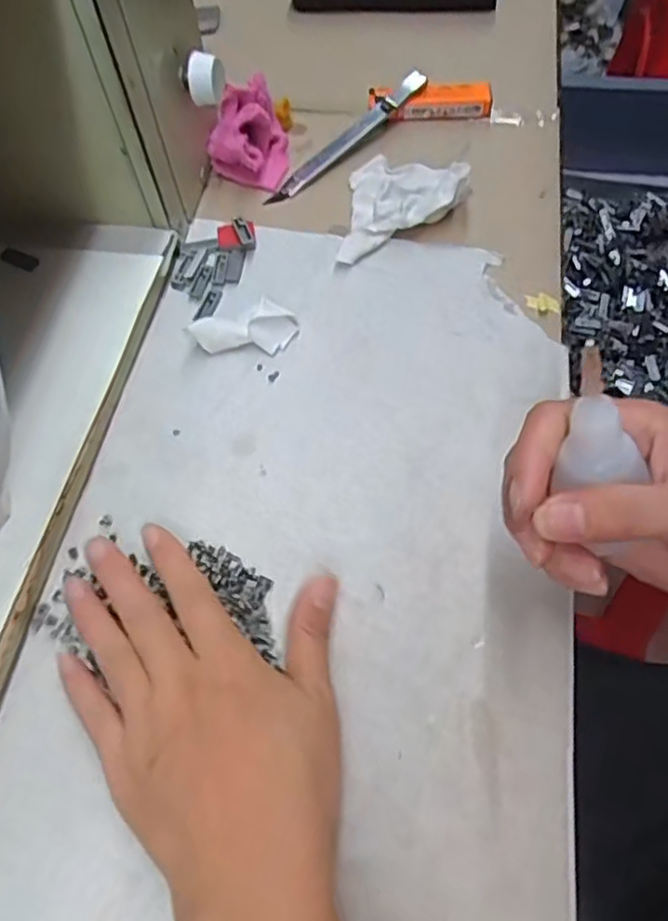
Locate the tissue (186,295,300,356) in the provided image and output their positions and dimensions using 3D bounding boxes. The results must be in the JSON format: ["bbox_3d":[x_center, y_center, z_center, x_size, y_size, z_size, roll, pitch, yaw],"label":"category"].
[{"bbox_3d":[-0.047,-0.072,0.359,0.053,0.013,0.029,1,60,3],"label":"tissue"}]

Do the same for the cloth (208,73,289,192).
[{"bbox_3d":[-0.054,-0.200,0.416,0.048,0.043,0.045,-11,60,-4],"label":"cloth"}]

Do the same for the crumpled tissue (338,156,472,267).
[{"bbox_3d":[0.042,-0.151,0.394,0.068,0.020,0.080,4,60,5],"label":"crumpled tissue"}]

